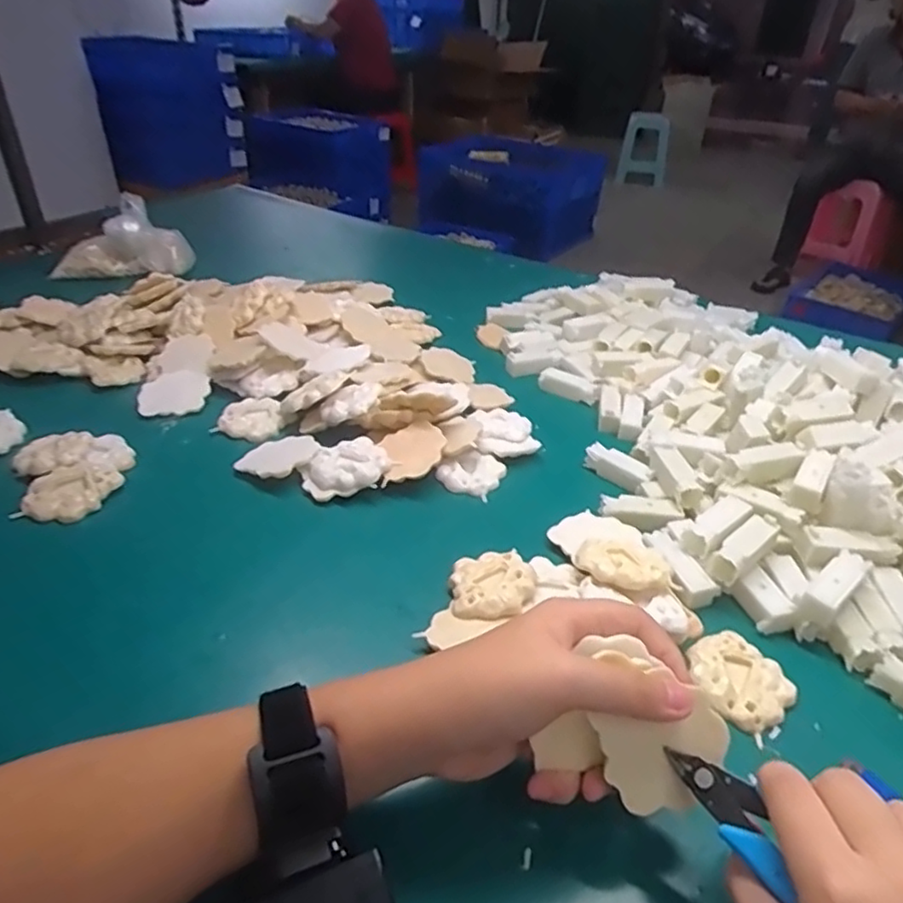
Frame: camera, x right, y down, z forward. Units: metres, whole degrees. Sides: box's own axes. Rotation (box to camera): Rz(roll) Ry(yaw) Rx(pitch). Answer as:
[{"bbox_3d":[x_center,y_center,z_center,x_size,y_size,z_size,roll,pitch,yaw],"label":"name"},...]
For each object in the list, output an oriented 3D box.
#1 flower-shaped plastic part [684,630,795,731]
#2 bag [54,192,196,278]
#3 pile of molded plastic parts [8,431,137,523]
[{"bbox_3d":[0.169,0.134,0.396,0.055,0.007,0.059,1,35,-1],"label":"flower-shaped plastic part"},{"bbox_3d":[-0.468,-0.301,0.941,0.183,0.092,0.088,-11,37,-18],"label":"bag"},{"bbox_3d":[-0.306,0.019,0.543,0.084,0.026,0.101,-13,37,-20],"label":"pile of molded plastic parts"}]

